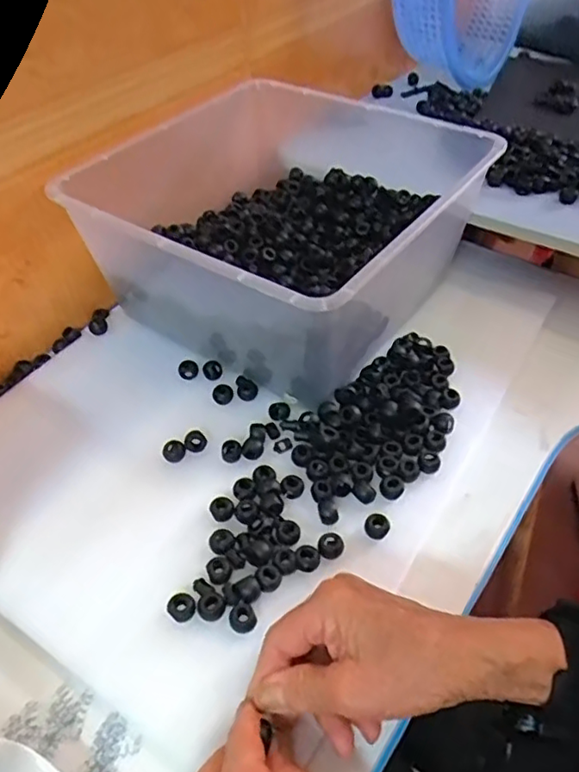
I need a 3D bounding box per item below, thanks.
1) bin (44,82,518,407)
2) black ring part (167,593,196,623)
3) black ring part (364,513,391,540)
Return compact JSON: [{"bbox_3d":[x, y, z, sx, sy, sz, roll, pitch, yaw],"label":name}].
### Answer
[{"bbox_3d":[-0.004,-0.156,0.568,0.292,0.130,0.313,25,52,25],"label":"bin"},{"bbox_3d":[-0.069,0.142,0.383,0.017,0.005,0.015,-24,50,-19],"label":"black ring part"},{"bbox_3d":[0.062,0.099,0.420,0.017,0.009,0.016,7,47,10],"label":"black ring part"}]

